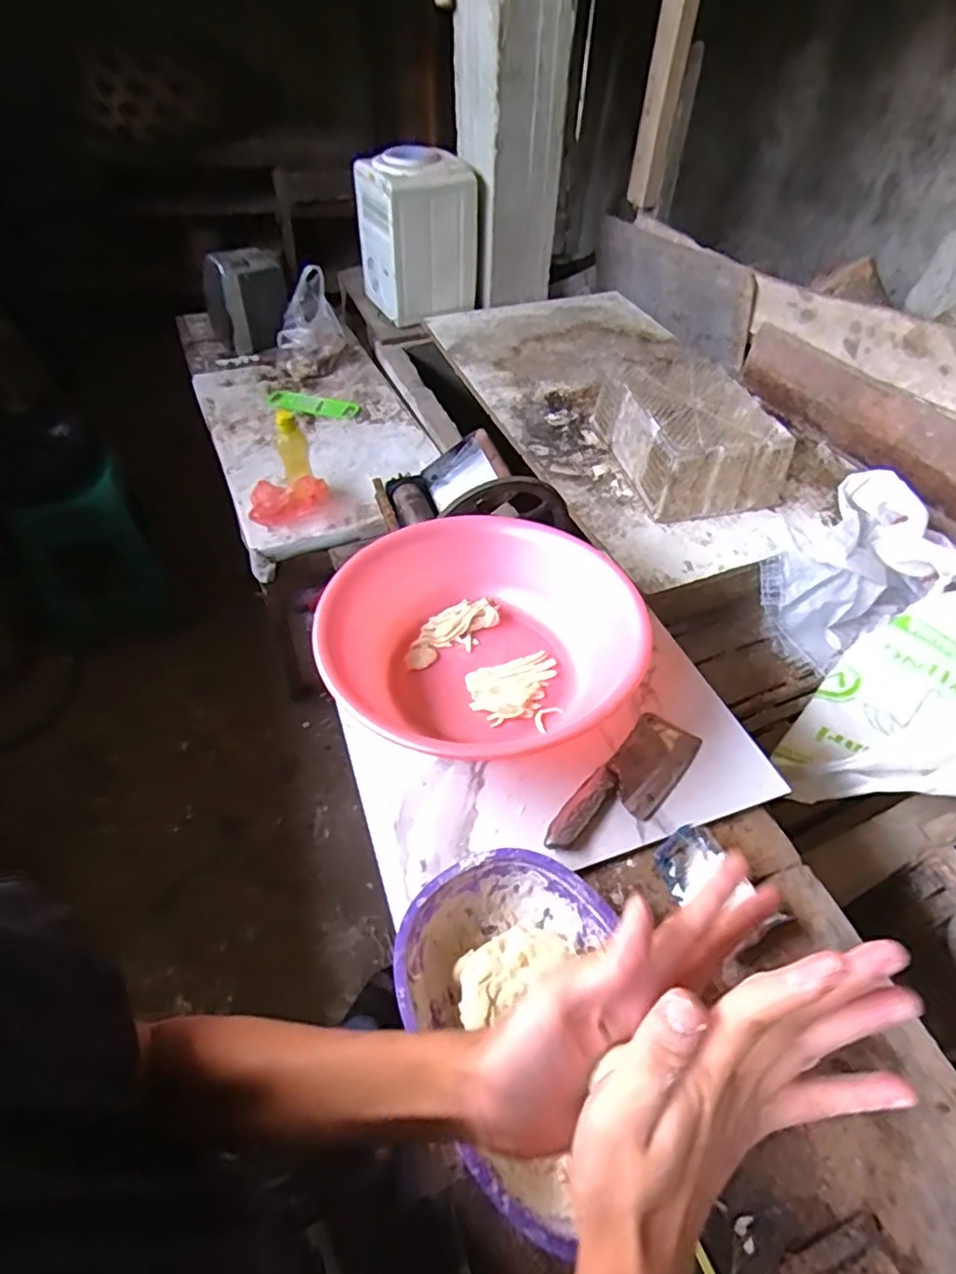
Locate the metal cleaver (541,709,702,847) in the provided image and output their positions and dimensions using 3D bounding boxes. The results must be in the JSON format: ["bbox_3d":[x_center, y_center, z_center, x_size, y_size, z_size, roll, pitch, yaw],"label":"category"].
[{"bbox_3d":[0.182,0.180,0.759,0.082,0.021,0.245,35,55,23],"label":"metal cleaver"}]

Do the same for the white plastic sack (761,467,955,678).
[{"bbox_3d":[0.854,-0.142,1.436,0.402,0.271,0.334,-25,56,-24],"label":"white plastic sack"}]

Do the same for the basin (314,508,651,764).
[{"bbox_3d":[-0.003,-0.002,0.837,0.383,0.136,0.401,2,49,-3],"label":"basin"}]

